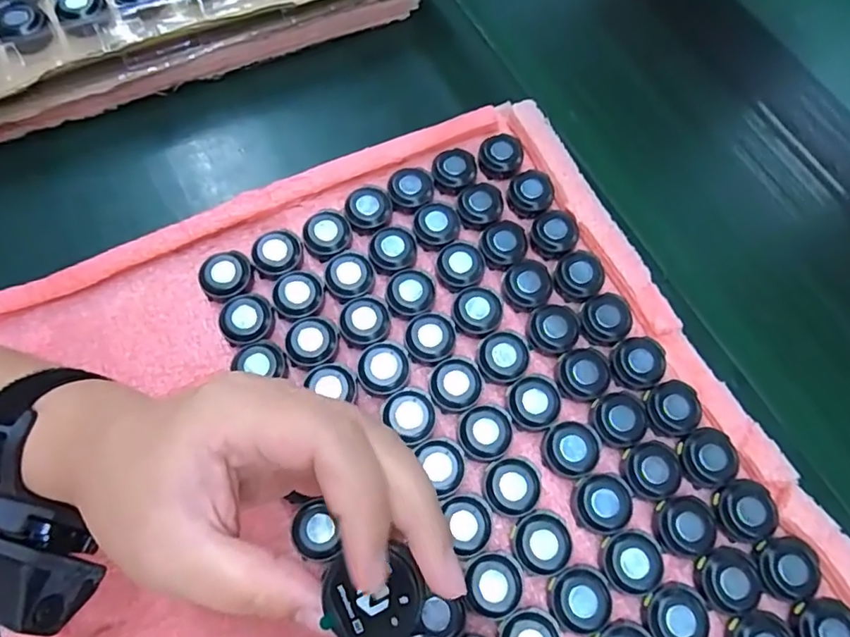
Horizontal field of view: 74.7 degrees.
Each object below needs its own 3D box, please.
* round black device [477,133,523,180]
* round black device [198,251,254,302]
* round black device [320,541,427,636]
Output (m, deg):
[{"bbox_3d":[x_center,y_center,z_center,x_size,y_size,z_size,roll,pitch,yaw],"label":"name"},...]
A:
[{"bbox_3d":[0.051,-0.107,0.368,0.027,0.010,0.031,22,69,8],"label":"round black device"},{"bbox_3d":[-0.116,-0.024,0.326,0.028,0.013,0.030,0,68,-1],"label":"round black device"},{"bbox_3d":[-0.015,0.082,0.161,0.029,0.005,0.025,-4,68,-3],"label":"round black device"}]

